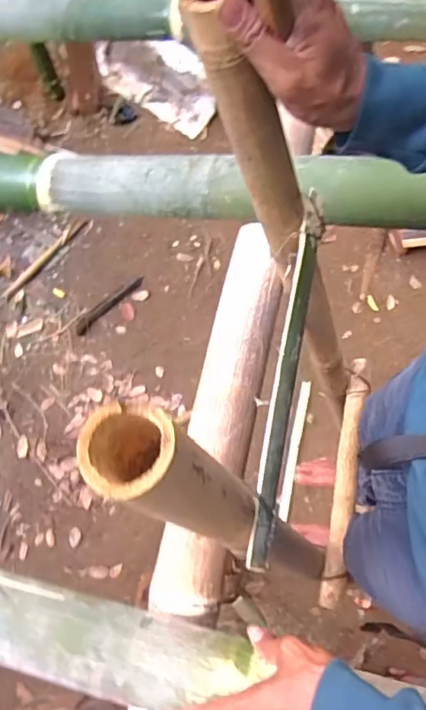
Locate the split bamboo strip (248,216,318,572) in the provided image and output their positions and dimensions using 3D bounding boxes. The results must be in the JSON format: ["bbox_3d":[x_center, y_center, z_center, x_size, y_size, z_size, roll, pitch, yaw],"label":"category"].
[{"bbox_3d":[0.063,0.021,0.469,0.017,0.016,0.304,10,71,4],"label":"split bamboo strip"}]

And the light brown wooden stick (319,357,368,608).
[{"bbox_3d":[0.213,0.193,0.878,0.031,0.025,0.387,10,71,4],"label":"light brown wooden stick"}]

